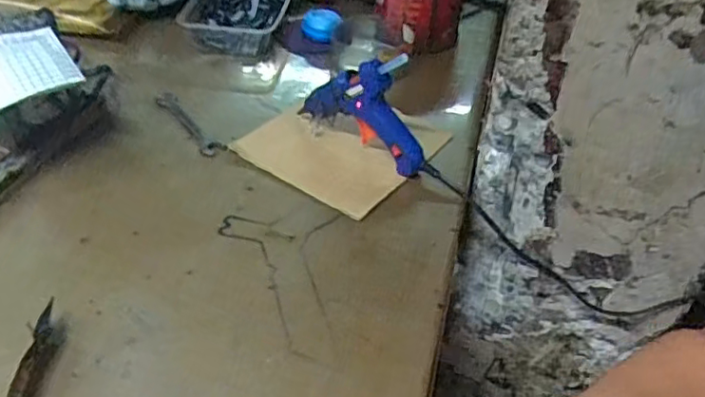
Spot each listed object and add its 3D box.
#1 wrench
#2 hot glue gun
[{"bbox_3d":[-0.167,-0.077,0.617,0.021,0.013,0.135,-22,47,-27],"label":"wrench"},{"bbox_3d":[0.012,-0.089,0.557,0.136,0.099,0.031,31,48,28],"label":"hot glue gun"}]

